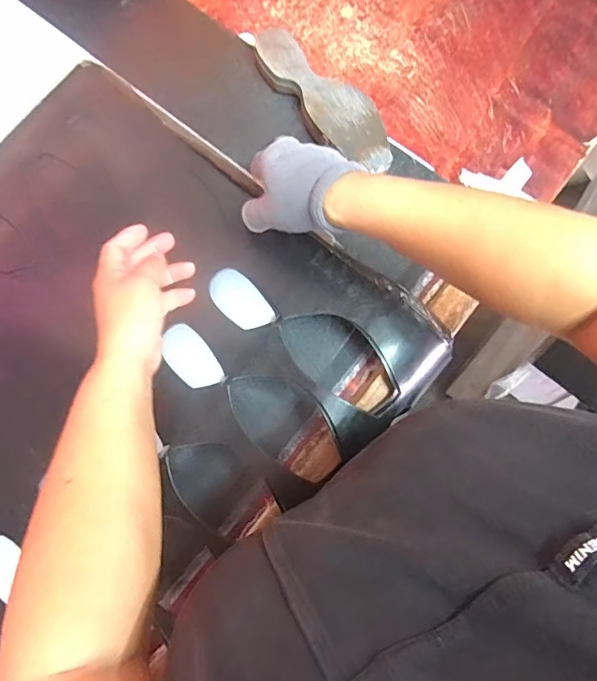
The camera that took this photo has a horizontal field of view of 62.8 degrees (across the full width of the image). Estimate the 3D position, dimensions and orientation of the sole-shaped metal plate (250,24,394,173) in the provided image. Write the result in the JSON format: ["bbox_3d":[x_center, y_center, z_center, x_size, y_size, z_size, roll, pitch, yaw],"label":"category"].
[{"bbox_3d":[0.028,-0.246,0.509,0.069,0.034,0.192,-31,73,-4],"label":"sole-shaped metal plate"}]

